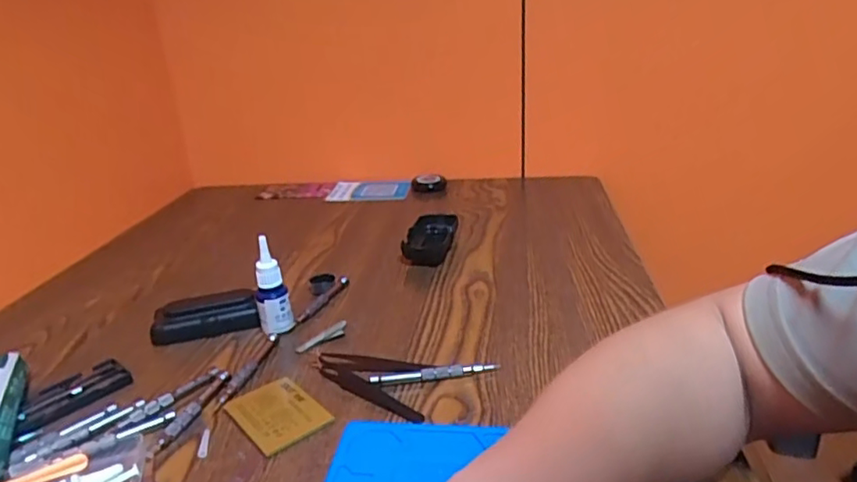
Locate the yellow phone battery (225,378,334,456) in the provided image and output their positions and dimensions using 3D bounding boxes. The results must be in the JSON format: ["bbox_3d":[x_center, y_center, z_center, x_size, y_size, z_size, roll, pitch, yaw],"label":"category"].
[{"bbox_3d":[-0.114,0.129,0.442,0.053,0.006,0.074,-22,28,-36],"label":"yellow phone battery"}]

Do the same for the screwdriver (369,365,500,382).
[{"bbox_3d":[0.005,0.107,0.472,0.102,0.010,0.009,-6,23,-5],"label":"screwdriver"}]

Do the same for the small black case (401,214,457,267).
[{"bbox_3d":[0.003,-0.003,0.710,0.052,0.025,0.109,1,23,11],"label":"small black case"}]

